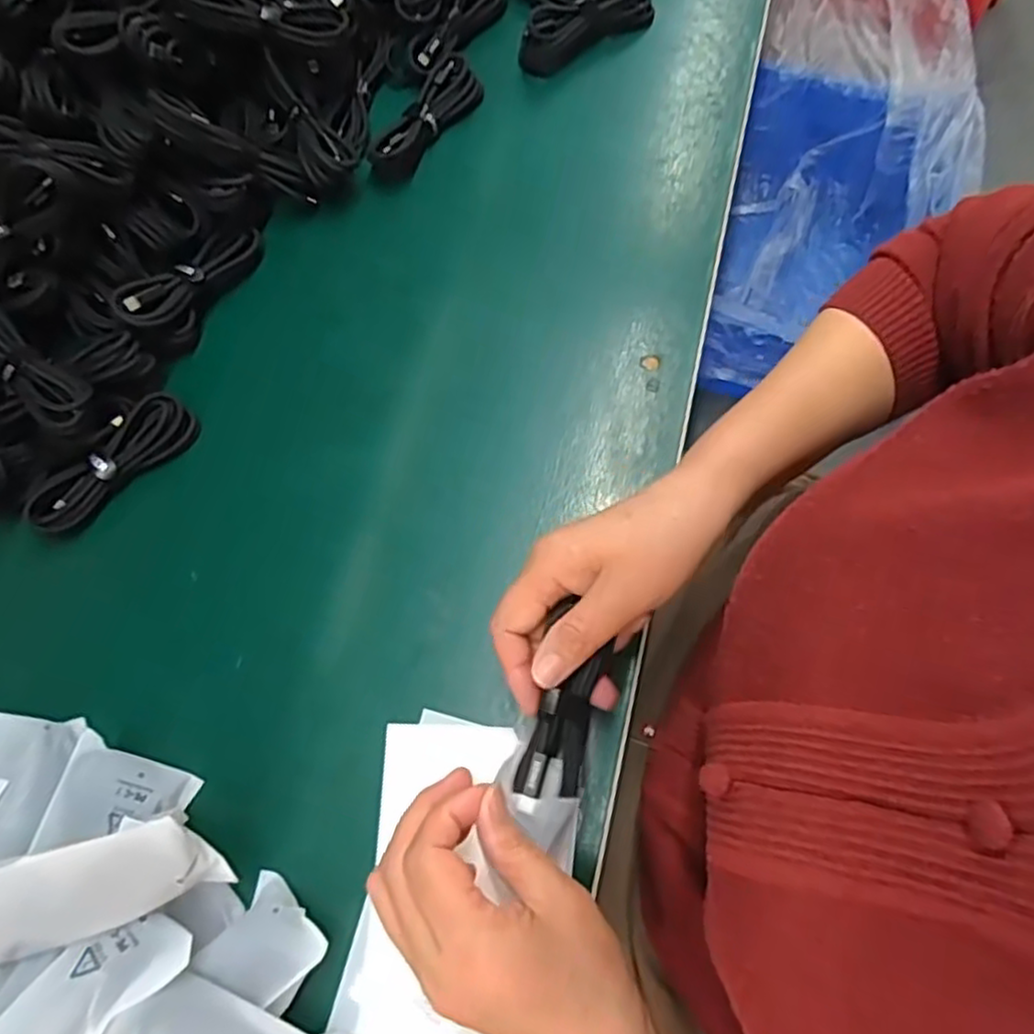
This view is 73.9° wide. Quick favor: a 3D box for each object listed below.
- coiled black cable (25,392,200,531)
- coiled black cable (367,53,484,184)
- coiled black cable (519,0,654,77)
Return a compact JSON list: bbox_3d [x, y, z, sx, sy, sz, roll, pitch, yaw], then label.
[{"bbox_3d":[-0.250,-0.037,0.419,0.106,0.020,0.038,-39,74,-9],"label":"coiled black cable"},{"bbox_3d":[-0.065,-0.286,0.495,0.035,0.016,0.119,29,76,12],"label":"coiled black cable"},{"bbox_3d":[0.052,-0.370,0.511,0.113,0.034,0.043,-39,74,-9],"label":"coiled black cable"}]

